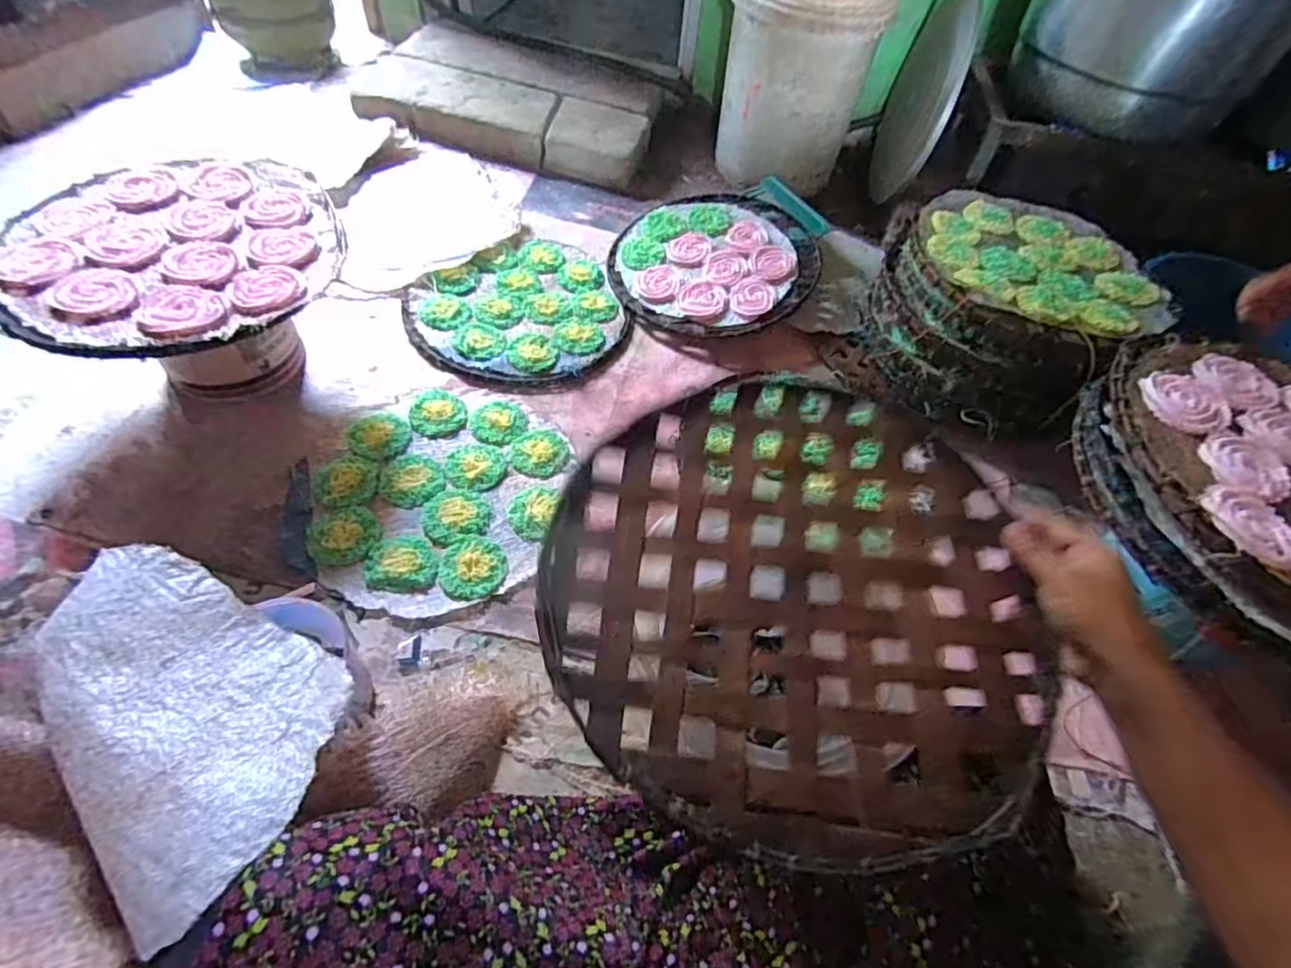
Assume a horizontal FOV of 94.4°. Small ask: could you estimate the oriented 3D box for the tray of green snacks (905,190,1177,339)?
[{"bbox_3d":[0.585,-0.340,0.910,0.363,0.035,0.378,22,55,10],"label":"tray of green snacks"}]

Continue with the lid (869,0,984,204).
[{"bbox_3d":[0.549,-0.769,1.192,0.066,0.328,0.391,14,54,4],"label":"lid"}]

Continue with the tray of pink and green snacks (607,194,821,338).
[{"bbox_3d":[0.121,-0.404,1.079,0.362,0.057,0.359,-1,54,-6],"label":"tray of pink and green snacks"}]

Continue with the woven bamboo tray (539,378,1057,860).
[{"bbox_3d":[0.108,0.071,0.448,0.355,0.052,0.346,1,54,-5],"label":"woven bamboo tray"}]

